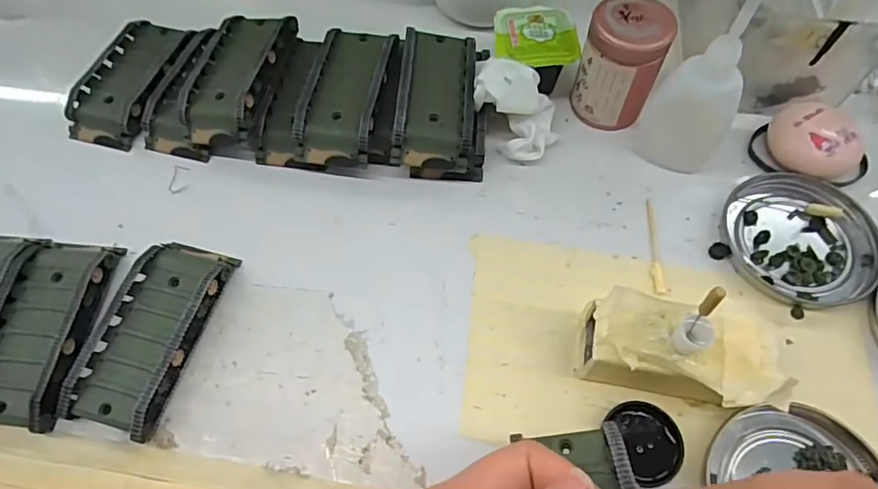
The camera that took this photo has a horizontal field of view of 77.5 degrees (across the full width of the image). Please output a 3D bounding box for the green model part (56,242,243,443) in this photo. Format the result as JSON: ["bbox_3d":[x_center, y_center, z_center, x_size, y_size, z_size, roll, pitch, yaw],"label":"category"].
[{"bbox_3d":[-0.142,0.042,0.272,0.044,0.019,0.095,14,63,8],"label":"green model part"}]

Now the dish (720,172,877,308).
[{"bbox_3d":[0.195,-0.004,0.295,0.076,0.009,0.073,0,62,1],"label":"dish"}]

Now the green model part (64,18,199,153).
[{"bbox_3d":[-0.197,-0.106,0.353,0.051,0.016,0.094,18,64,10],"label":"green model part"}]

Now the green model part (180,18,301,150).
[{"bbox_3d":[-0.123,-0.102,0.339,0.045,0.034,0.094,10,63,6],"label":"green model part"}]

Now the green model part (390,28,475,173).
[{"bbox_3d":[0.001,-0.086,0.328,0.049,0.036,0.094,4,62,3],"label":"green model part"}]

